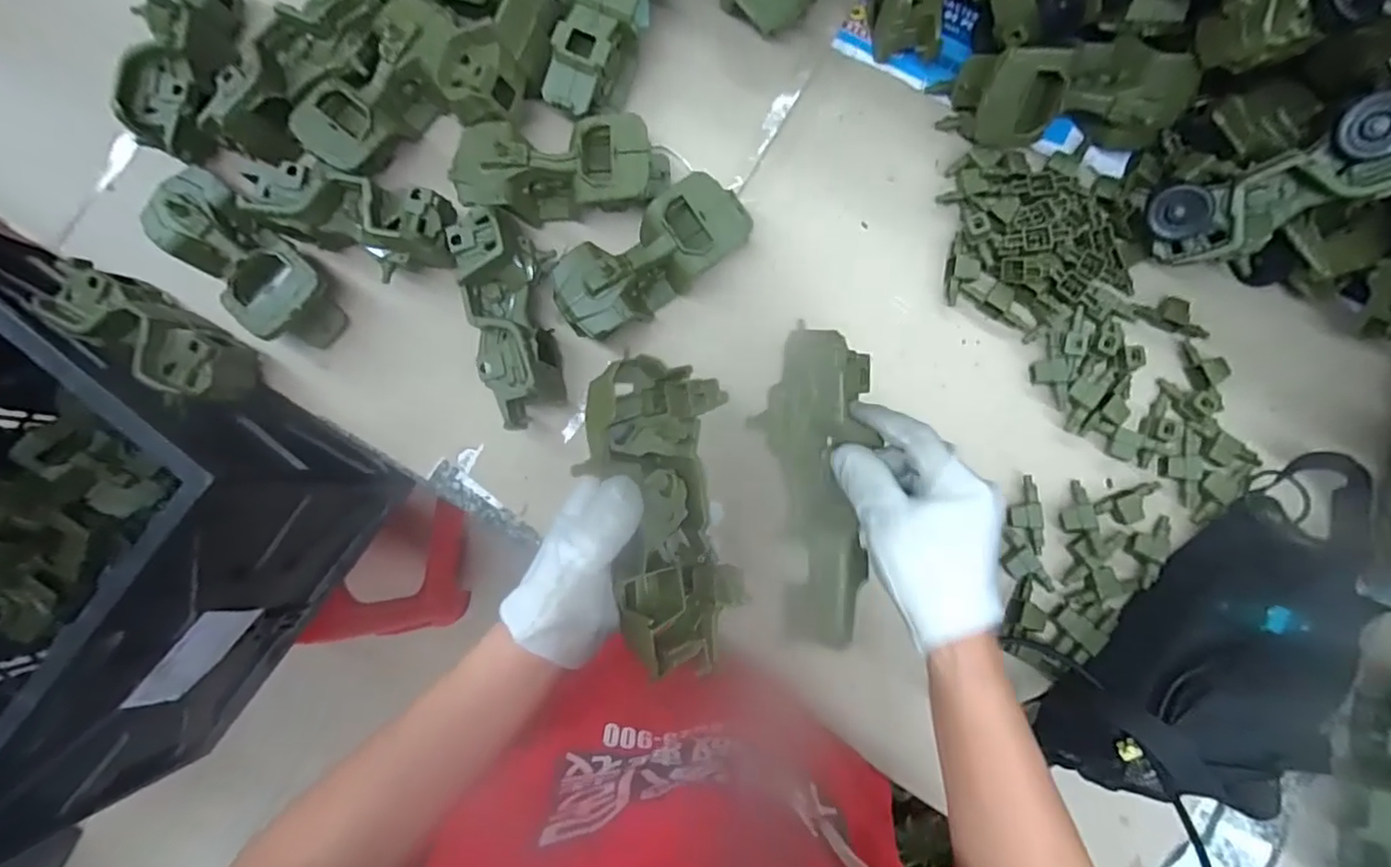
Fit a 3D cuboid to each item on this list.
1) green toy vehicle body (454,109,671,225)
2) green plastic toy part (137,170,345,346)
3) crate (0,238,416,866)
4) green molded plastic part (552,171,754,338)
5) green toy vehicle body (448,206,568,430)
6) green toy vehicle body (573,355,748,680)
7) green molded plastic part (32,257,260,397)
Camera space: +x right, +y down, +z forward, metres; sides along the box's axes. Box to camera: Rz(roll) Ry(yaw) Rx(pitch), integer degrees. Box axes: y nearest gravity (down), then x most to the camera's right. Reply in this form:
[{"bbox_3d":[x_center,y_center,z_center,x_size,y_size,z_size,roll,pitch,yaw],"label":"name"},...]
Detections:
[{"bbox_3d":[-0.122,-0.242,0.554,0.191,0.056,0.082,-6,85,2],"label":"green toy vehicle body"},{"bbox_3d":[-0.404,-0.155,0.547,0.175,0.063,0.076,42,88,5],"label":"green plastic toy part"},{"bbox_3d":[-0.696,0.091,0.628,0.481,0.305,0.512,34,87,4],"label":"crate"},{"bbox_3d":[-0.038,-0.157,0.546,0.187,0.067,0.080,-36,85,-1],"label":"green molded plastic part"},{"bbox_3d":[-0.156,-0.100,0.533,0.076,0.071,0.185,-14,85,1],"label":"green toy vehicle body"},{"bbox_3d":[-0.020,0.048,0.360,0.086,0.050,0.184,-13,105,-34],"label":"green toy vehicle body"},{"bbox_3d":[-0.491,-0.093,0.541,0.186,0.060,0.062,32,87,4],"label":"green molded plastic part"}]

